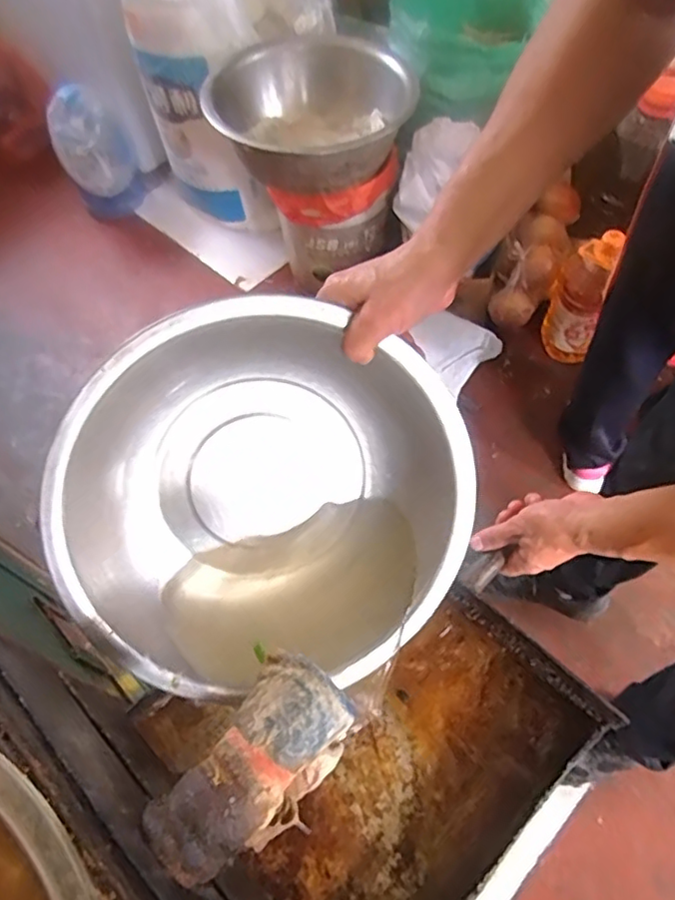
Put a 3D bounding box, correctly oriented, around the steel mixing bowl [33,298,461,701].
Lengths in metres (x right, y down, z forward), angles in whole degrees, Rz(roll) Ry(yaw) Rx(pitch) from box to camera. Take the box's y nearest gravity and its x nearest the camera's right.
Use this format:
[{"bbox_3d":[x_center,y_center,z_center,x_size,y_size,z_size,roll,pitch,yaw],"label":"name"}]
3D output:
[{"bbox_3d":[-0.070,0.060,0.533,0.307,0.110,0.333,-1,96,-12],"label":"steel mixing bowl"}]

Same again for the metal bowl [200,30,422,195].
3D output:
[{"bbox_3d":[-0.043,-0.755,1.406,0.413,0.186,0.439,-2,59,3],"label":"metal bowl"}]

